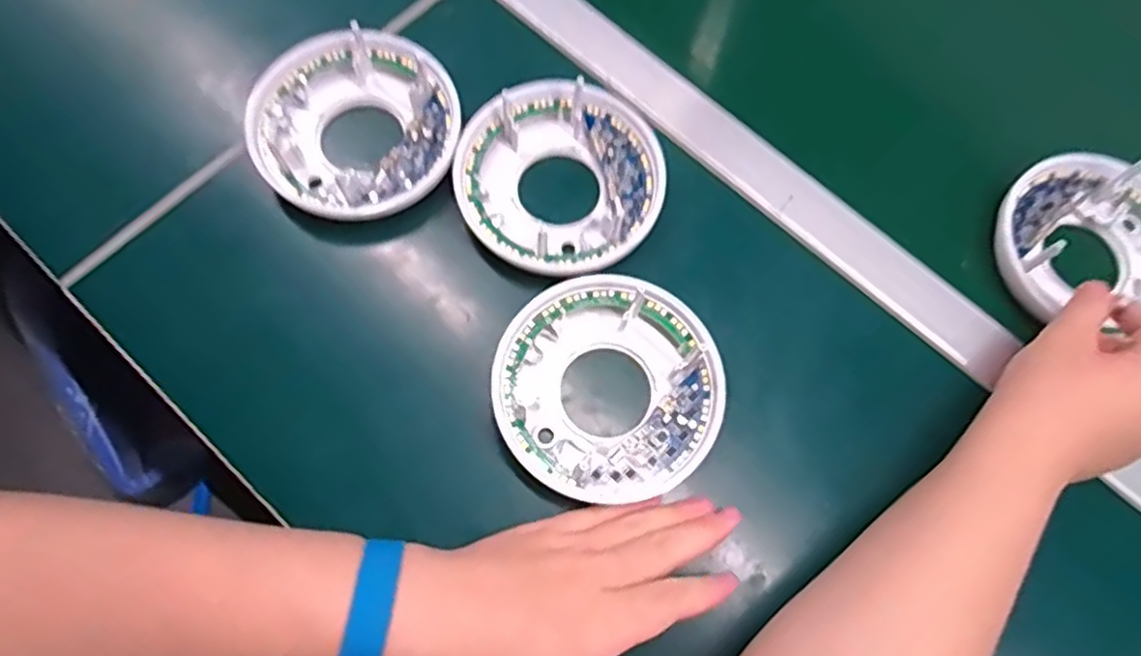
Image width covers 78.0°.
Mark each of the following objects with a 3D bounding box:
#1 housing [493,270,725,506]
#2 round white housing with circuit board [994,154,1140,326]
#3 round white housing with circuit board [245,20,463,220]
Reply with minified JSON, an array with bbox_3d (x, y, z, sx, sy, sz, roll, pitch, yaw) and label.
[{"bbox_3d":[0.023,0.034,0.415,0.127,0.019,0.129,1,74,-2],"label":"housing"},{"bbox_3d":[0.348,-0.060,0.460,0.129,0.033,0.116,8,74,0],"label":"round white housing with circuit board"},{"bbox_3d":[-0.139,-0.132,0.457,0.127,0.026,0.128,1,71,-3],"label":"round white housing with circuit board"}]

